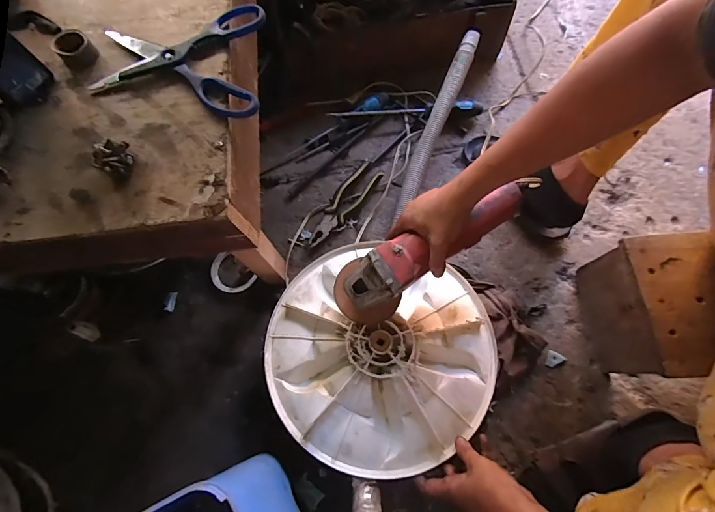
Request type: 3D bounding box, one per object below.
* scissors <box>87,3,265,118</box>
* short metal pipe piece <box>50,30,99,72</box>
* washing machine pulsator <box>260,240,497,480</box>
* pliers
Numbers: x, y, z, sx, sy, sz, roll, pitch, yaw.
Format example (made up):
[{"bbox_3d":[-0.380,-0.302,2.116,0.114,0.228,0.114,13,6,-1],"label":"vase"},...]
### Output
[{"bbox_3d":[-0.192,-0.206,0.388,0.176,0.012,0.145,-3,71,2],"label":"scissors"},{"bbox_3d":[-0.307,-0.226,0.394,0.035,0.019,0.040,-40,73,-11],"label":"short metal pipe piece"},{"bbox_3d":[0.029,0.139,0.535,0.331,0.050,0.308,-1,71,2],"label":"washing machine pulsator"},{"bbox_3d":[-0.028,-0.095,0.676,0.045,0.027,0.187,36,76,14],"label":"pliers"}]

